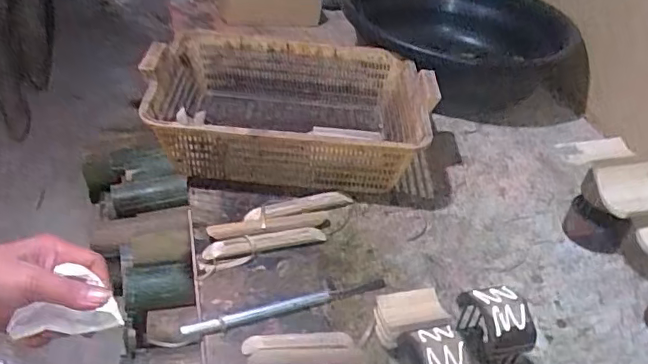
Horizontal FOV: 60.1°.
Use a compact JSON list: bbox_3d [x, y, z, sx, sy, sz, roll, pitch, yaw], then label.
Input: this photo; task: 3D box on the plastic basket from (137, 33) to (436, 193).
[{"bbox_3d":[-0.048,-0.100,0.854,0.424,0.115,0.289,9,39,0],"label":"plastic basket"}]

